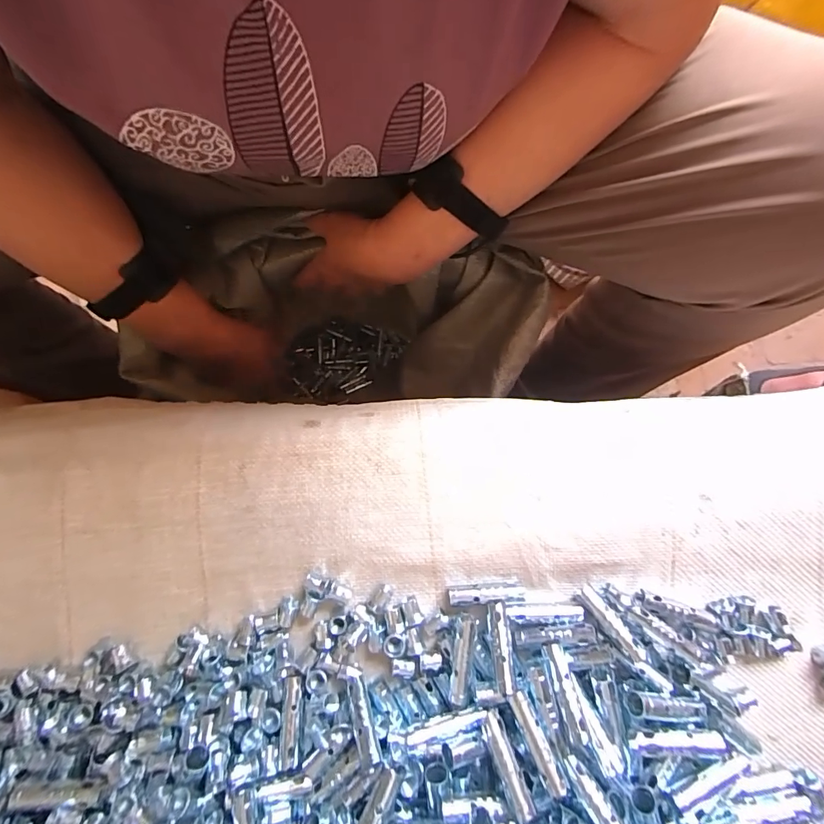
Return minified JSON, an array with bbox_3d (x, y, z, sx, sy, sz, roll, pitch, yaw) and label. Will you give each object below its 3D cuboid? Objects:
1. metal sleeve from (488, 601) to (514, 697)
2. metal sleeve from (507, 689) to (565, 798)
[{"bbox_3d":[0.045,0.120,0.223,0.009,0.006,0.042,-2,62,0],"label":"metal sleeve"},{"bbox_3d":[0.057,0.153,0.201,0.008,0.004,0.040,-24,60,-4],"label":"metal sleeve"}]

